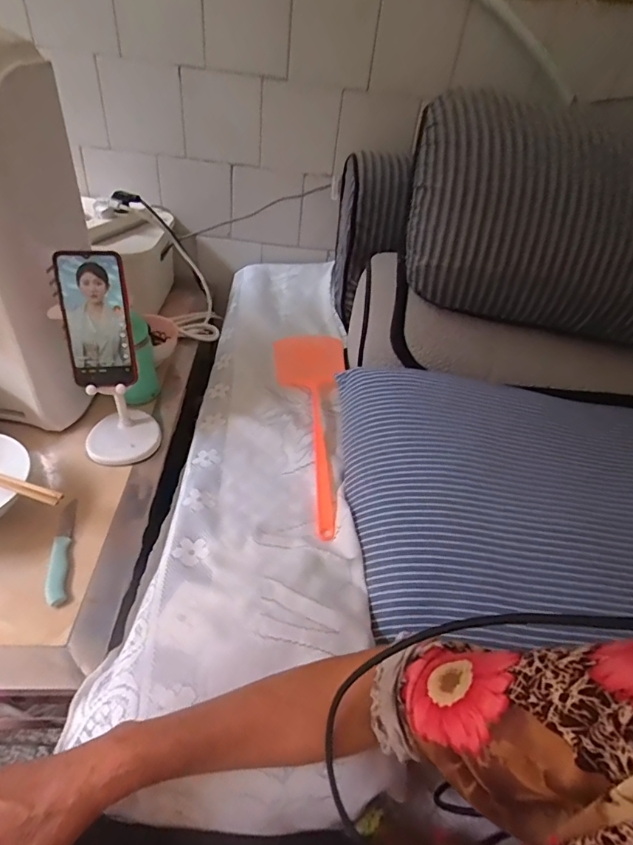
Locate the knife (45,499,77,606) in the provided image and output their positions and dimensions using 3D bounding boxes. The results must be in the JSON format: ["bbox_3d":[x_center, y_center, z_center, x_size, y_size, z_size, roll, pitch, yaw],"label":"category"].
[{"bbox_3d":[-0.289,0.140,0.514,0.019,0.013,0.141,-9,43,-16],"label":"knife"}]

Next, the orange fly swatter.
[{"bbox_3d":[0.003,-0.011,0.730,0.129,0.025,0.460,0,42,-7],"label":"orange fly swatter"}]

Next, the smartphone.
[{"bbox_3d":[-0.269,-0.124,0.556,0.084,0.161,0.006,-5,20,-7],"label":"smartphone"}]

